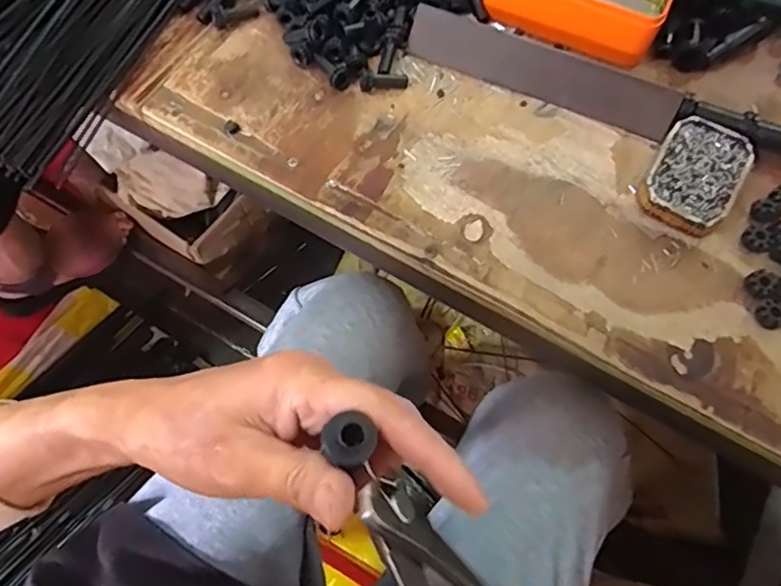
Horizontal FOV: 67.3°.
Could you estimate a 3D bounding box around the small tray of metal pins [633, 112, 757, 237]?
[{"bbox_3d":[0.227,-0.087,0.439,0.061,0.022,0.089,30,71,10],"label":"small tray of metal pins"}]

